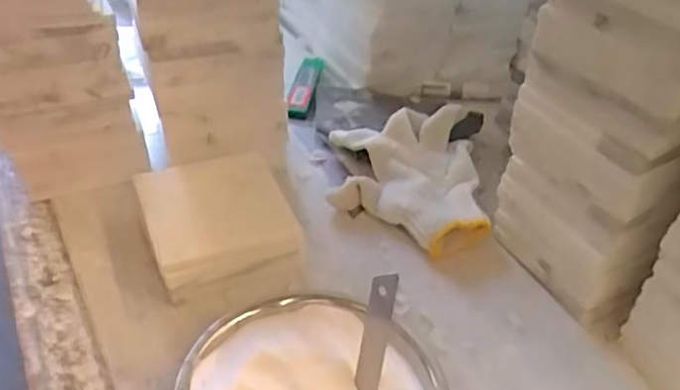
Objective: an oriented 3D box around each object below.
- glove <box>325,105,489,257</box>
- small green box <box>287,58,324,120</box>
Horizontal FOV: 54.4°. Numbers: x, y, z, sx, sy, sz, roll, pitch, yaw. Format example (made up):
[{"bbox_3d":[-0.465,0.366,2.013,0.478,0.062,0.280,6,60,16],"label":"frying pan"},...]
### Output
[{"bbox_3d":[0.057,-0.019,0.552,0.123,0.033,0.148,7,43,2],"label":"glove"},{"bbox_3d":[-0.036,-0.111,0.674,0.024,0.011,0.113,8,43,3],"label":"small green box"}]

